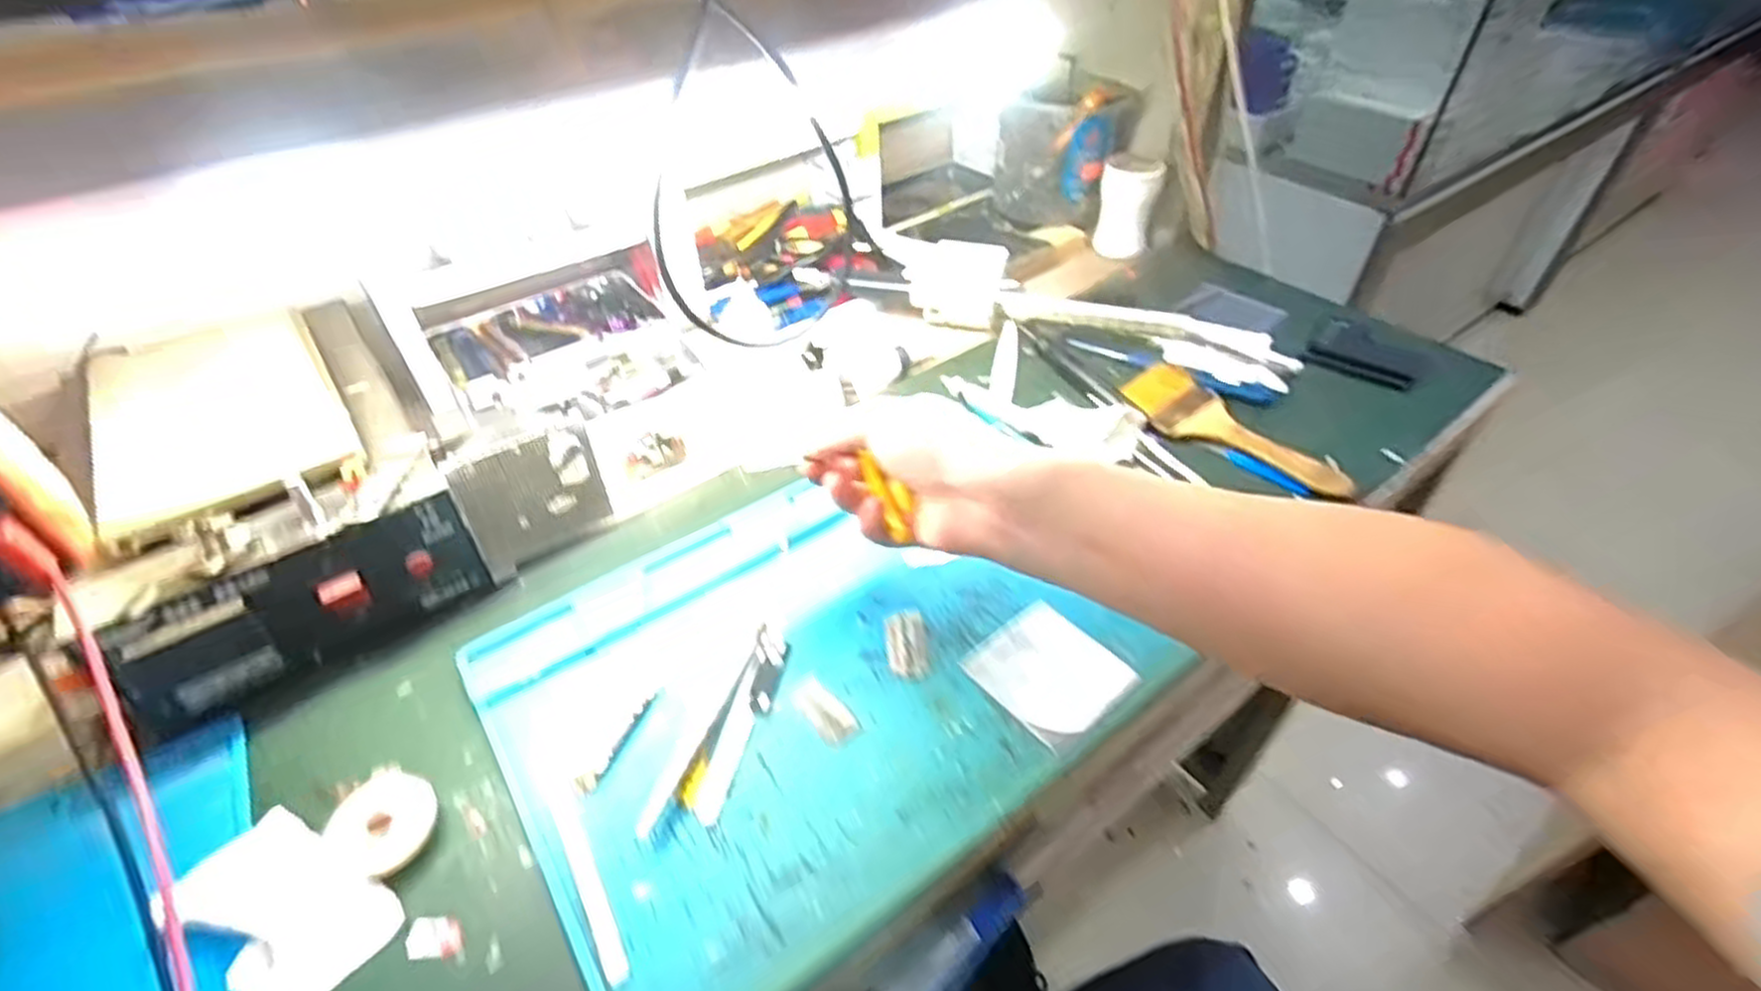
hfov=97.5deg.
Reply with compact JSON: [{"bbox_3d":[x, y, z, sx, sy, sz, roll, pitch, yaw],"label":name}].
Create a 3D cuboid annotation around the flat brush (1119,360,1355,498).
[{"bbox_3d":[0.241,-0.046,0.545,0.063,0.010,0.170,-21,48,-19],"label":"flat brush"}]

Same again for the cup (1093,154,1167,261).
[{"bbox_3d":[0.244,-0.291,0.762,0.052,0.089,0.065,14,46,15],"label":"cup"}]

